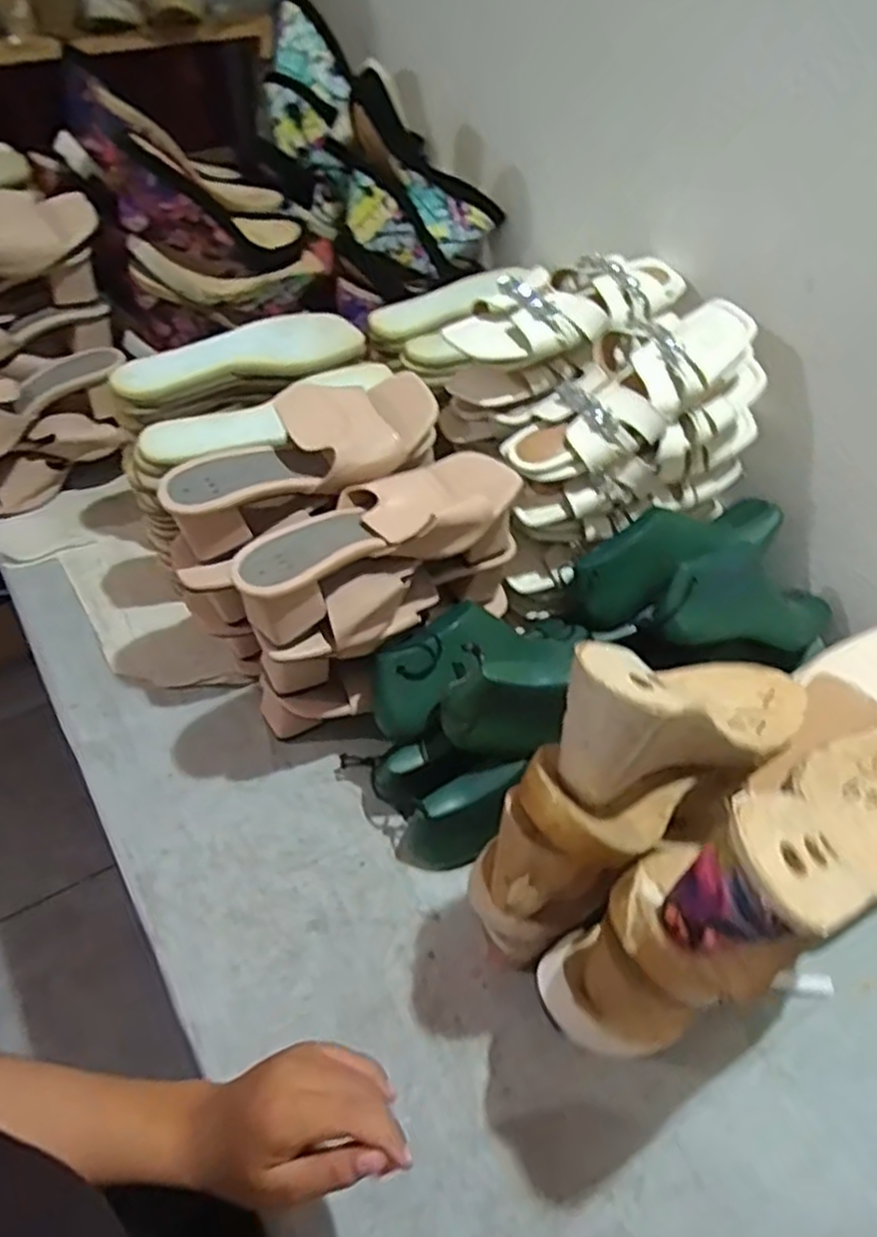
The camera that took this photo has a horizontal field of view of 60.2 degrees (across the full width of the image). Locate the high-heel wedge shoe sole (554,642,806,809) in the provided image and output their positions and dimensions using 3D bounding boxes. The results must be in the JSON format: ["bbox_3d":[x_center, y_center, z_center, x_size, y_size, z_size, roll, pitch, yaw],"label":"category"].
[{"bbox_3d":[0.149,0.070,0.473,0.234,0.089,0.080,0,40,-46],"label":"high-heel wedge shoe sole"}]

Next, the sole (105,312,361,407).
[{"bbox_3d":[-0.195,-0.261,0.748,0.244,0.022,0.088,-21,55,-22],"label":"sole"}]

